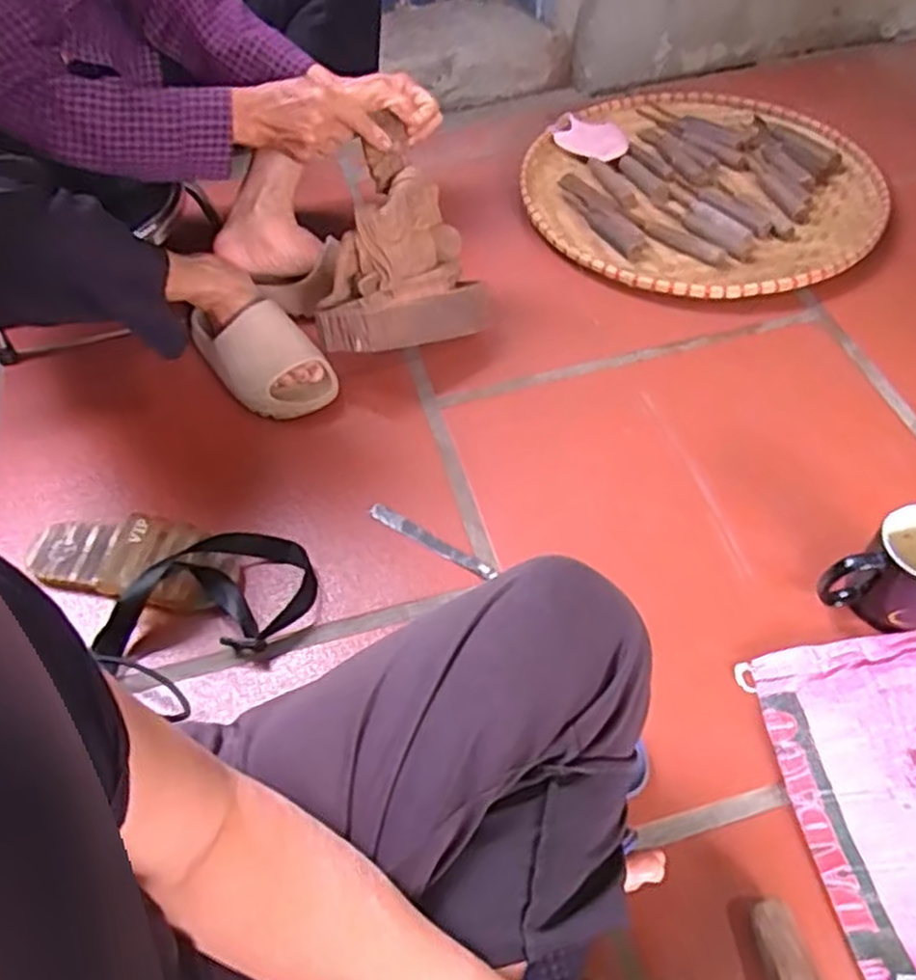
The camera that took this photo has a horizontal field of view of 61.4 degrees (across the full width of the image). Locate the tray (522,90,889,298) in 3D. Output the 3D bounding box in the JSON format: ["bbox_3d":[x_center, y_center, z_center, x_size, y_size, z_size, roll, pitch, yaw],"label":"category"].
[{"bbox_3d":[0.359,-0.462,1.153,0.502,0.034,0.516,-1,52,1],"label":"tray"}]

